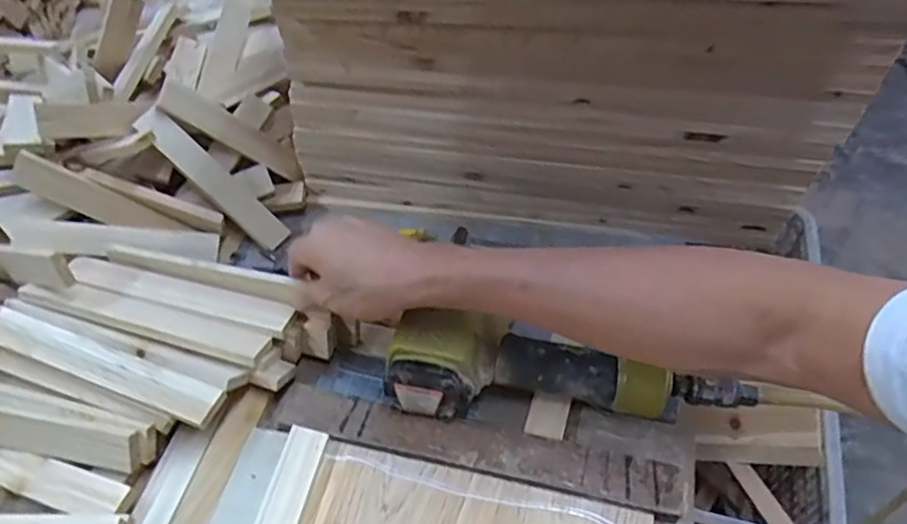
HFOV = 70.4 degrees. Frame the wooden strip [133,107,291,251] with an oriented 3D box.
[{"bbox_3d":[-0.212,-0.073,0.575,0.155,0.007,0.028,45,71,-17],"label":"wooden strip"}]

